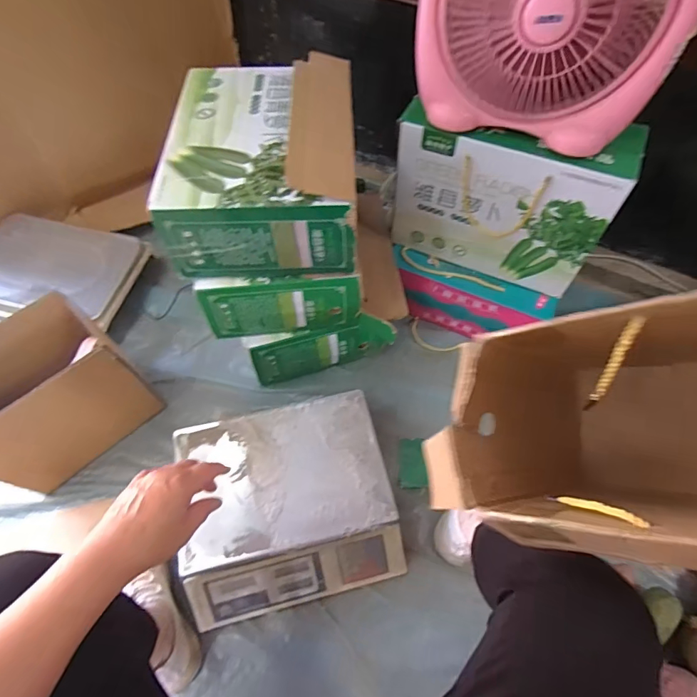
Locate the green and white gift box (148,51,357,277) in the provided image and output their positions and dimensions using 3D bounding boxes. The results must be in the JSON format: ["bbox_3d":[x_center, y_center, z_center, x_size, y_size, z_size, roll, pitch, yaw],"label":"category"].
[{"bbox_3d":[-0.125,-0.293,0.691,0.259,0.142,0.339,-2,60,1],"label":"green and white gift box"}]

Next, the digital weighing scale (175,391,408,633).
[{"bbox_3d":[-0.100,0.256,0.746,0.334,0.105,0.300,-13,61,-6],"label":"digital weighing scale"}]

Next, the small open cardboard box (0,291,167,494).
[{"bbox_3d":[-0.520,0.103,0.750,0.143,0.253,0.252,37,68,20],"label":"small open cardboard box"}]

